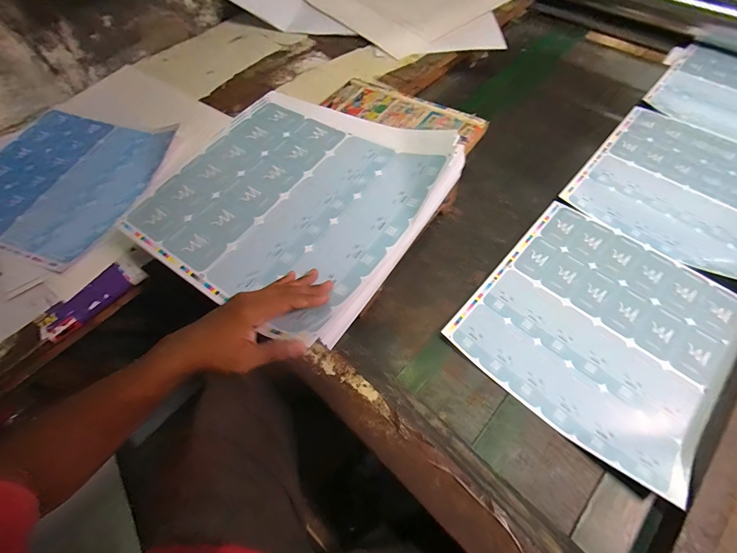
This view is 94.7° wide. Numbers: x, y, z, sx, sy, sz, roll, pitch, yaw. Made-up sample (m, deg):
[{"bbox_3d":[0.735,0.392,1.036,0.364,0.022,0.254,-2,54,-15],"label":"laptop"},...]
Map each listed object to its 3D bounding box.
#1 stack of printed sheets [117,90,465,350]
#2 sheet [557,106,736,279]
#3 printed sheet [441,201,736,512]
[{"bbox_3d":[-0.119,-0.128,0.515,0.401,0.061,0.371,30,67,19],"label":"stack of printed sheets"},{"bbox_3d":[0.651,-0.189,0.692,0.353,0.029,0.381,39,70,22],"label":"sheet"},{"bbox_3d":[0.379,0.071,0.562,0.349,0.019,0.381,38,70,22],"label":"printed sheet"}]

